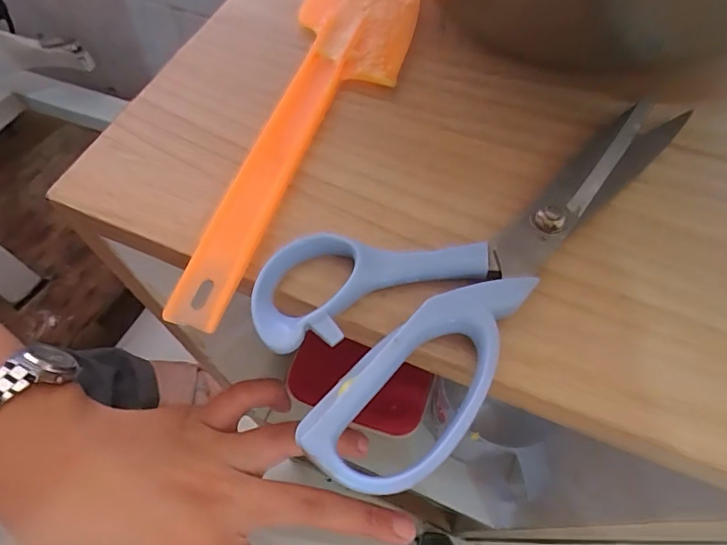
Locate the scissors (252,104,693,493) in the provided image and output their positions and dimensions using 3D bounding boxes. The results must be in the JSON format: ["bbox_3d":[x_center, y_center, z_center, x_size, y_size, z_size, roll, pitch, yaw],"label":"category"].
[{"bbox_3d":[0.043,-0.013,0.174,0.180,0.014,0.081,-39,68,-19],"label":"scissors"}]

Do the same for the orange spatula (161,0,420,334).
[{"bbox_3d":[-0.015,-0.079,0.208,0.053,0.016,0.227,12,62,6],"label":"orange spatula"}]

